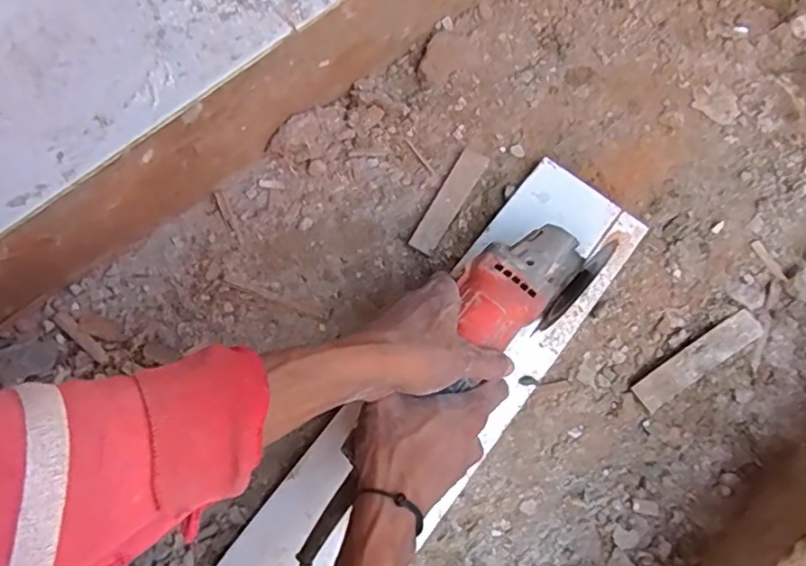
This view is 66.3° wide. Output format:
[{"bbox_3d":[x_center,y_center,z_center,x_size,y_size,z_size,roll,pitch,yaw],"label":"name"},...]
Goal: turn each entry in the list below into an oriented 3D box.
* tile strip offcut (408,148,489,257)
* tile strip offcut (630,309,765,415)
[{"bbox_3d":[0.043,-0.077,0.579,0.026,0.009,0.114,30,75,7],"label":"tile strip offcut"},{"bbox_3d":[0.258,0.068,0.538,0.123,0.005,0.028,-34,79,-3],"label":"tile strip offcut"}]

